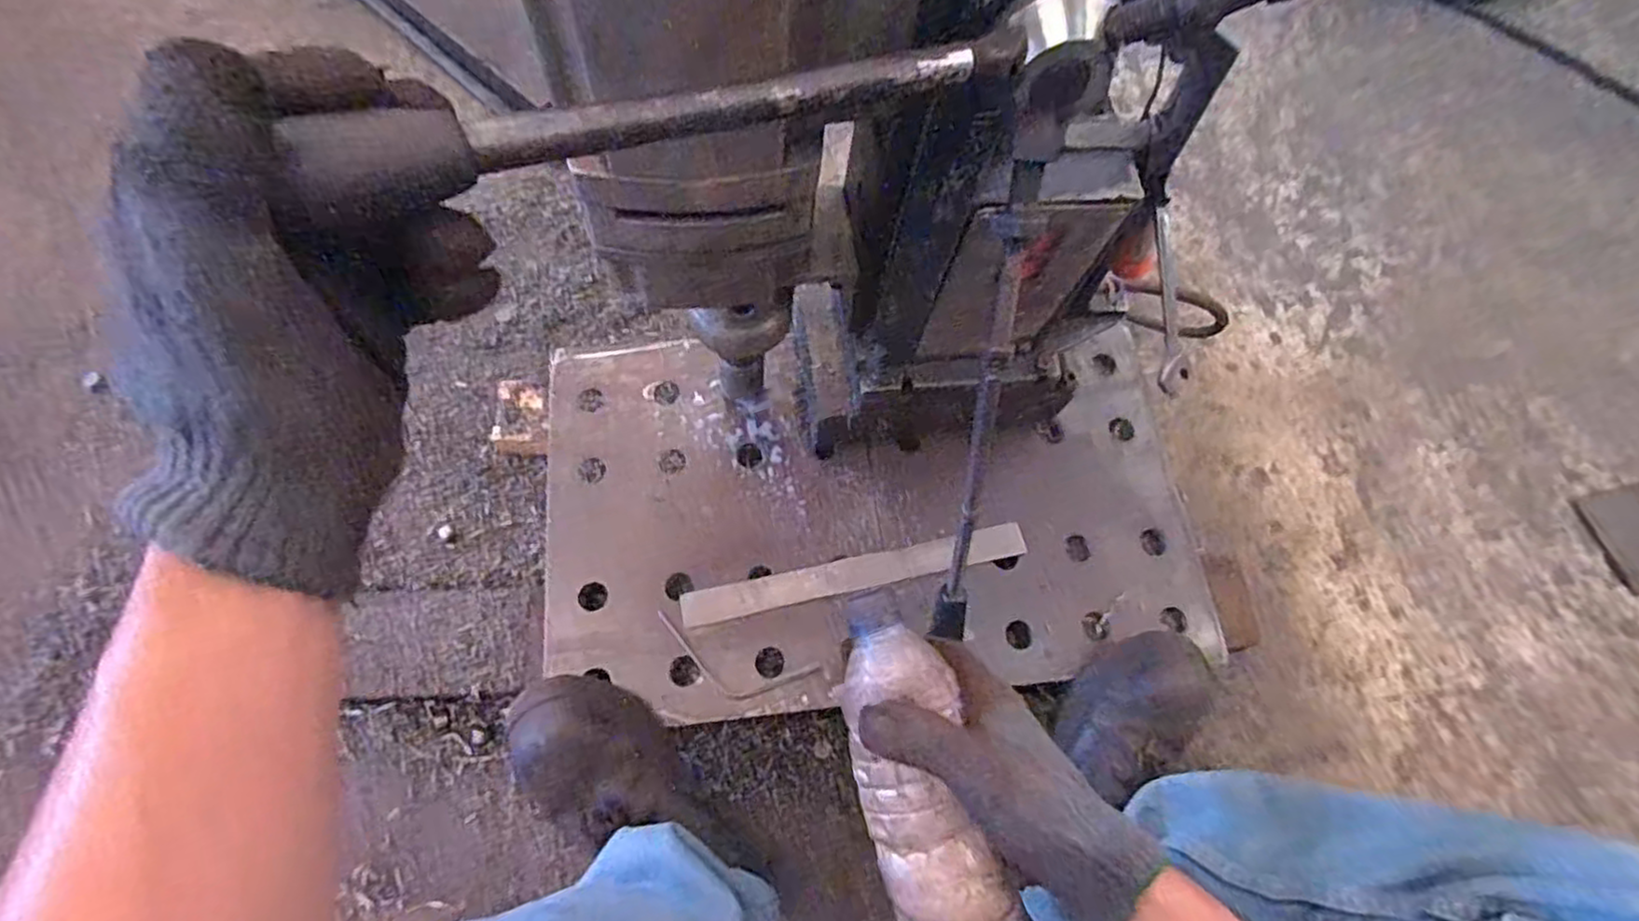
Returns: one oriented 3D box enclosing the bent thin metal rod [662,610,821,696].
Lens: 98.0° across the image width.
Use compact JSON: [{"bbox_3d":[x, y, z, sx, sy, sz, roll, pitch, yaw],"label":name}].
[{"bbox_3d":[-0.076,0.176,0.612,0.146,0.008,0.049,17,70,3],"label":"bent thin metal rod"}]

